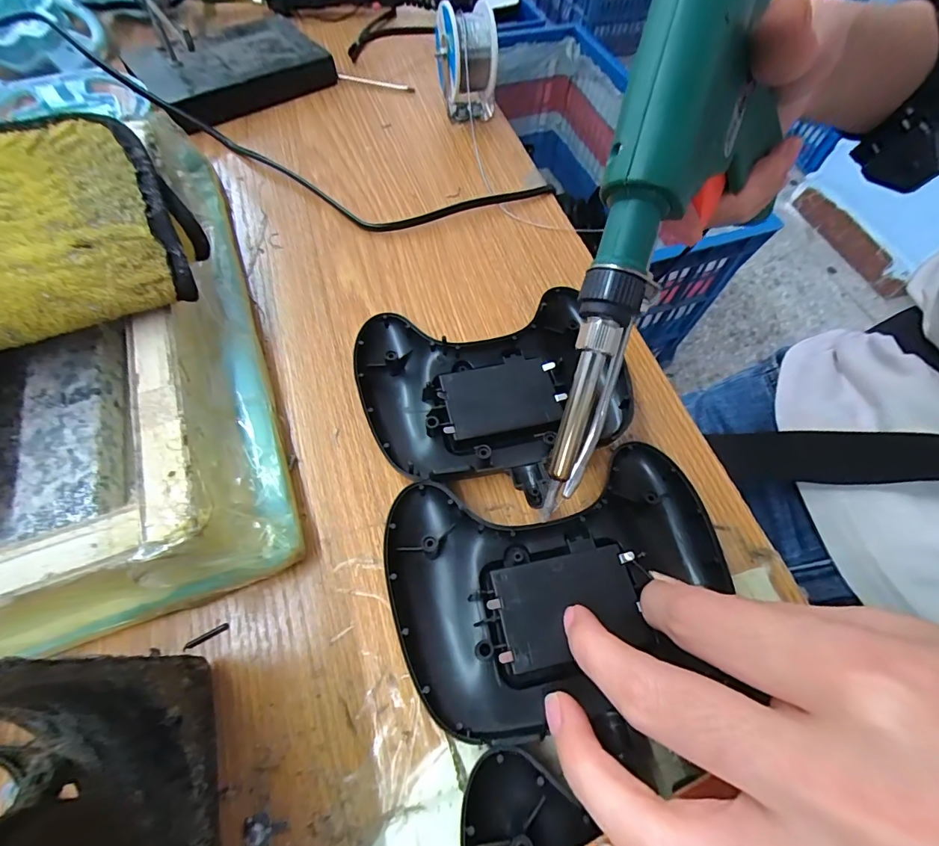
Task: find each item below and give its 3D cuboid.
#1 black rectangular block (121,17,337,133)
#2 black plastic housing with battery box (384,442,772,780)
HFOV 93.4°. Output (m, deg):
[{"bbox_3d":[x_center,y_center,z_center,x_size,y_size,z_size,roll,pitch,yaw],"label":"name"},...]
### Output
[{"bbox_3d":[-0.175,-0.265,0.331,0.125,0.022,0.096,-35,69,-19],"label":"black rectangular block"},{"bbox_3d":[0.034,0.065,0.166,0.122,0.015,0.097,-9,63,-7],"label":"black plastic housing with battery box"}]

